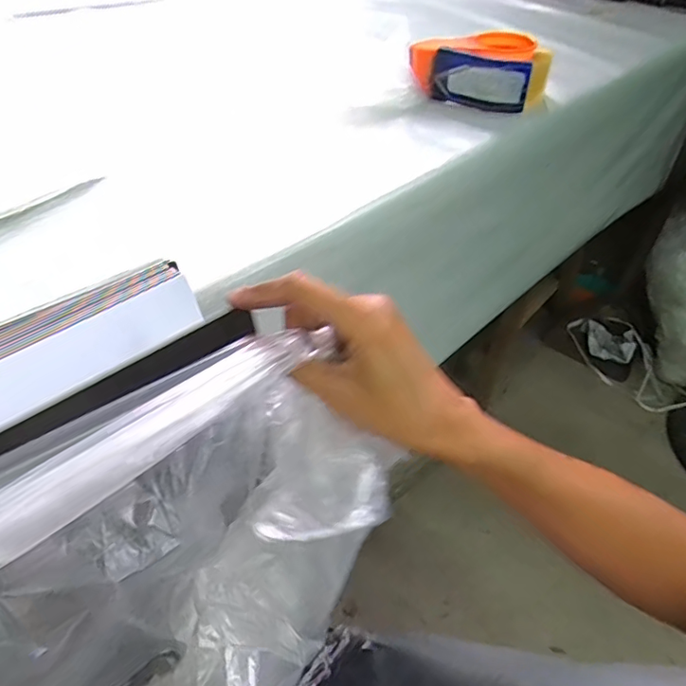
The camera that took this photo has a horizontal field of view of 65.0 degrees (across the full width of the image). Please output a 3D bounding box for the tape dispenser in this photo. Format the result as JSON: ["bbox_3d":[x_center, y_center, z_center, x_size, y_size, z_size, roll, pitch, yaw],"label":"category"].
[{"bbox_3d":[0.169,-0.338,0.665,0.152,0.062,0.105,22,47,20],"label":"tape dispenser"}]

